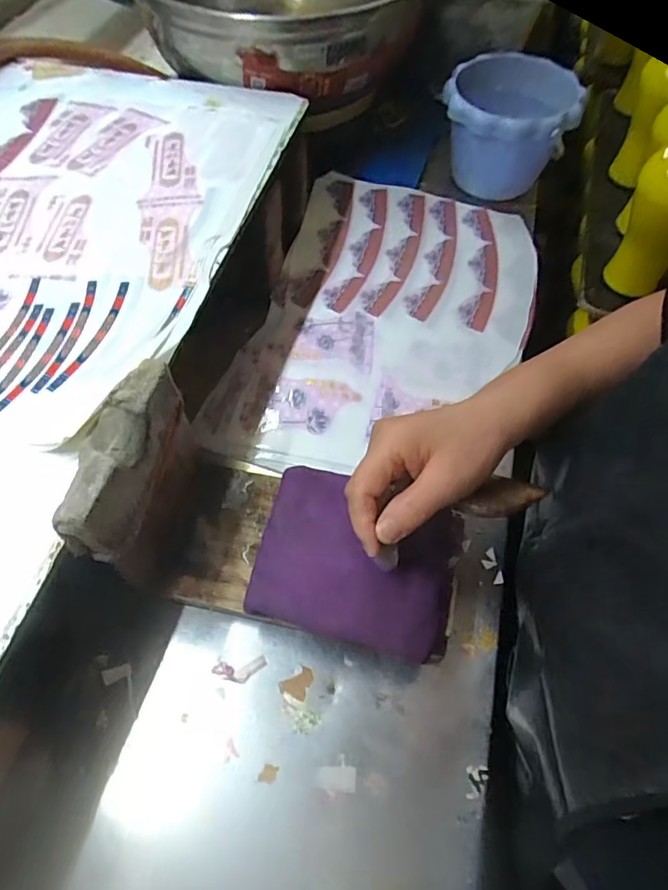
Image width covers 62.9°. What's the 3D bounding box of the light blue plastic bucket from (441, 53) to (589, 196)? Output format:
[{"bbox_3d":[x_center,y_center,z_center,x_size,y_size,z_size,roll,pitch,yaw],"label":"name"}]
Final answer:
[{"bbox_3d":[0.204,-0.377,0.676,0.150,0.133,0.149,2,58,-3],"label":"light blue plastic bucket"}]

